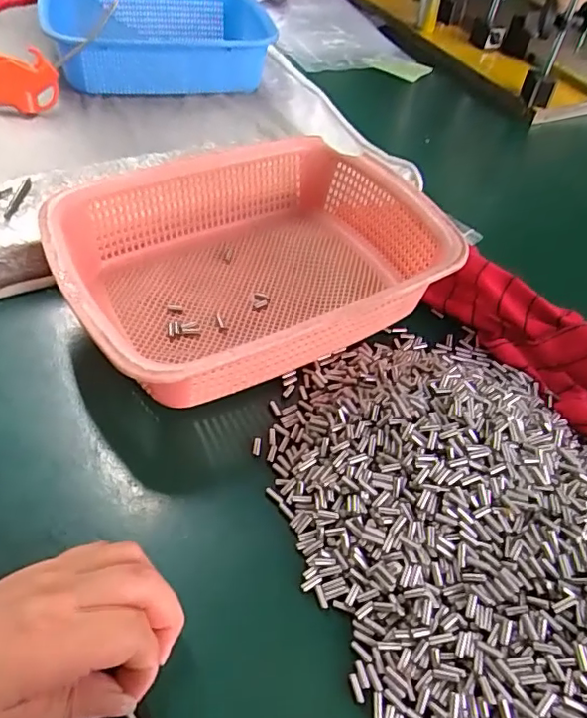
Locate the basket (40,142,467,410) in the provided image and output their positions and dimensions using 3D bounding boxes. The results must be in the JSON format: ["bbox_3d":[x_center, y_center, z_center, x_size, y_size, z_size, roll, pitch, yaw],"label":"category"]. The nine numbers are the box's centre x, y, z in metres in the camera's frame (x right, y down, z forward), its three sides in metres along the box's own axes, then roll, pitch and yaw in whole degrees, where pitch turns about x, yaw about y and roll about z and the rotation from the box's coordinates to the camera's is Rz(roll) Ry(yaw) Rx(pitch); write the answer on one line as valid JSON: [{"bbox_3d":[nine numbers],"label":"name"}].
[{"bbox_3d":[-0.032,-0.077,0.456,0.289,0.075,0.210,-23,55,-25],"label":"basket"}]

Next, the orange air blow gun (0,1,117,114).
[{"bbox_3d":[-0.329,-0.324,0.629,0.263,0.030,0.107,-11,91,-5],"label":"orange air blow gun"}]

